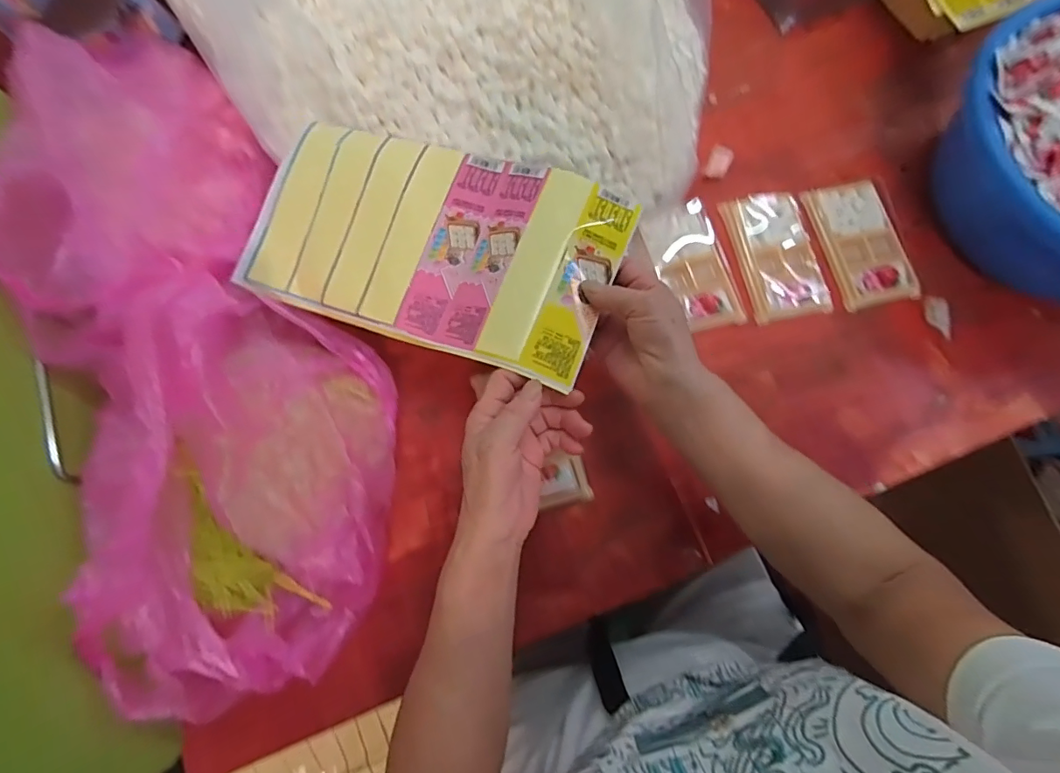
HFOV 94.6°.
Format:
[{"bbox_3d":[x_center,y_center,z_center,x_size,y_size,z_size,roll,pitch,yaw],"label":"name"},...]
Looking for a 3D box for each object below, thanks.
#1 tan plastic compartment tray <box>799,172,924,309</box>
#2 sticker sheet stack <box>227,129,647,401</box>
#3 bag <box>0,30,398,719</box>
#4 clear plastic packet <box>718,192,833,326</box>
[{"bbox_3d":[0.352,-0.153,0.514,0.084,0.008,0.139,-12,76,-4],"label":"tan plastic compartment tray"},{"bbox_3d":[-0.092,-0.124,0.421,0.324,0.023,0.174,18,82,16],"label":"sticker sheet stack"},{"bbox_3d":[-0.274,-0.039,0.403,0.226,0.134,0.550,-26,78,-8],"label":"bag"},{"bbox_3d":[0.259,-0.139,0.508,0.081,0.009,0.142,-11,76,-4],"label":"clear plastic packet"}]

